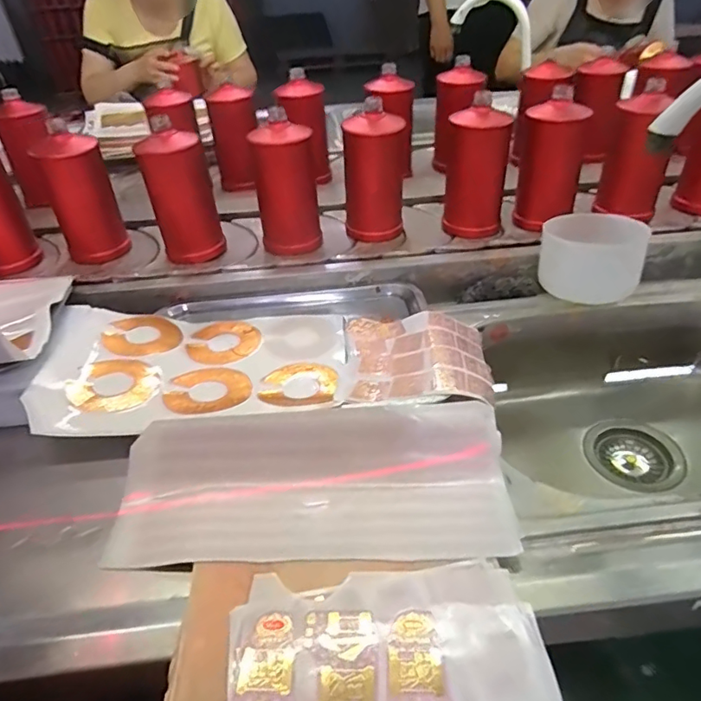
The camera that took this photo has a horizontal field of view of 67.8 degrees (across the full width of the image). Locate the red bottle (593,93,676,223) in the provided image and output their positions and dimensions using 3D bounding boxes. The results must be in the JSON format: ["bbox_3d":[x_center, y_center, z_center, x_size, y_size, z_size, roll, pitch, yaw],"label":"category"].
[{"bbox_3d":[0.439,-0.295,0.794,0.103,0.158,0.104,25,44,24],"label":"red bottle"}]

